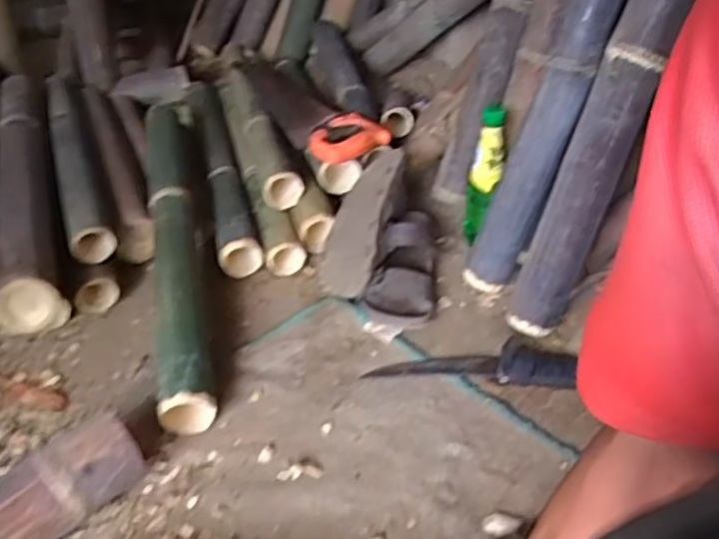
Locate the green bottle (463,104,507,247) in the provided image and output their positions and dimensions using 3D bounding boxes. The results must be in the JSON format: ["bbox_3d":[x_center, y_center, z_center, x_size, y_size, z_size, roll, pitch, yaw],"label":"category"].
[{"bbox_3d":[0.183,-0.135,1.046,0.051,0.202,0.050,1,34,4],"label":"green bottle"}]

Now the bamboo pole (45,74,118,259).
[{"bbox_3d":[-0.492,-0.201,1.245,0.072,0.086,0.648,-14,36,-18],"label":"bamboo pole"}]

